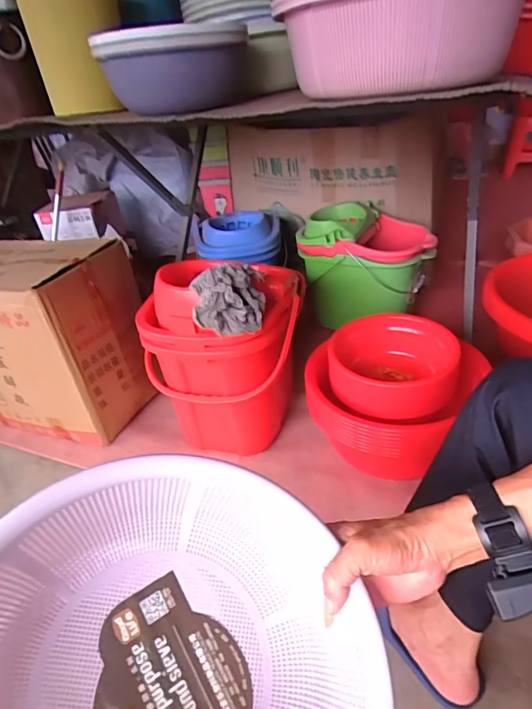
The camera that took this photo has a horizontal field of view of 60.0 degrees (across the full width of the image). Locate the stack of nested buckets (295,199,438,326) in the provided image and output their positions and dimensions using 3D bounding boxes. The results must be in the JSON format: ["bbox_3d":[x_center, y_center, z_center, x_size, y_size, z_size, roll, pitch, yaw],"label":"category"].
[{"bbox_3d":[0.289,-0.260,1.358,0.361,0.288,0.257,0,34,10],"label":"stack of nested buckets"}]

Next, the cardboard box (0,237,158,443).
[{"bbox_3d":[-0.602,-0.062,1.173,0.595,0.385,0.302,7,36,20],"label":"cardboard box"}]

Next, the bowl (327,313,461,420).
[{"bbox_3d":[0.256,0.023,0.940,0.239,0.109,0.239,-5,33,3],"label":"bowl"}]

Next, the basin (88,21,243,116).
[{"bbox_3d":[-0.178,-0.572,0.936,0.283,0.155,0.329,-9,34,-2],"label":"basin"}]

